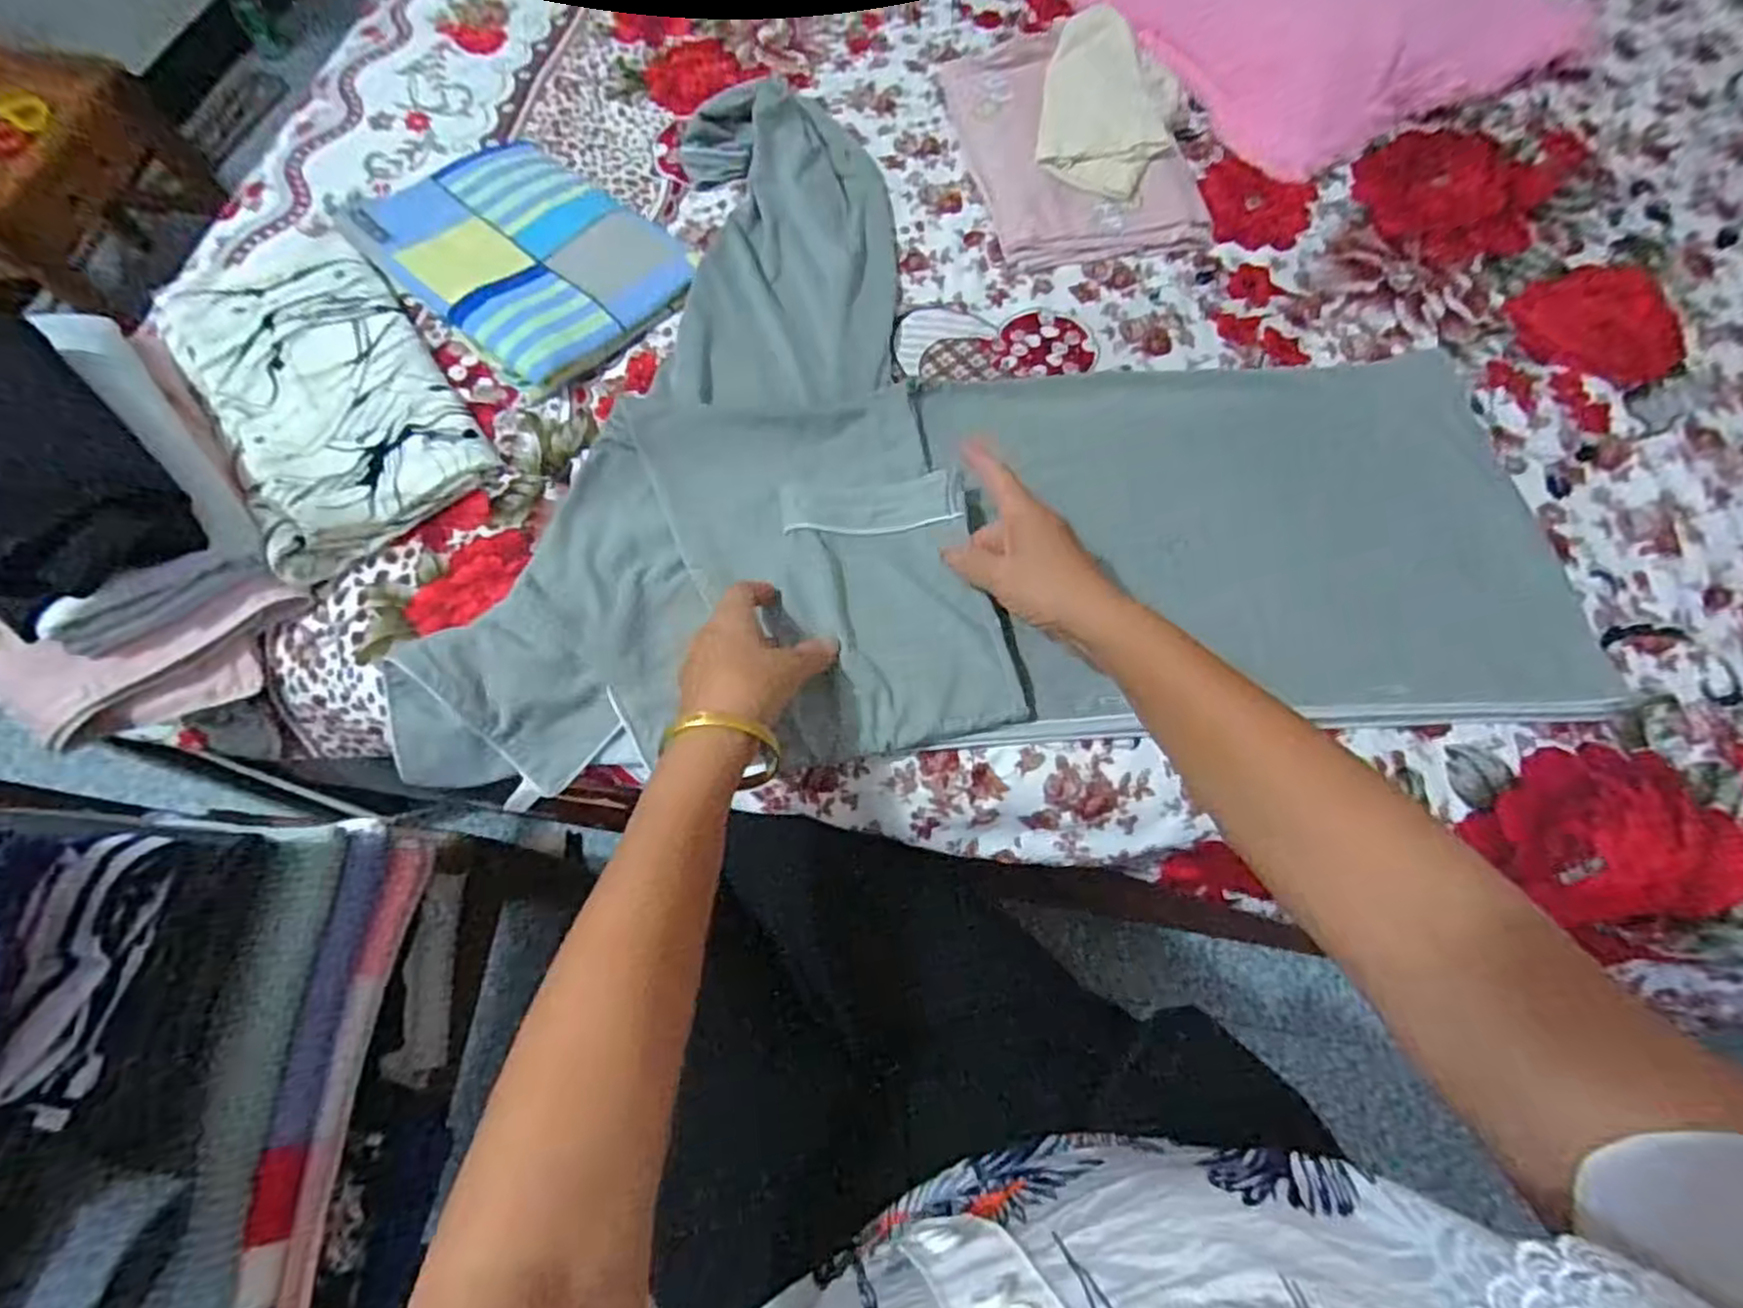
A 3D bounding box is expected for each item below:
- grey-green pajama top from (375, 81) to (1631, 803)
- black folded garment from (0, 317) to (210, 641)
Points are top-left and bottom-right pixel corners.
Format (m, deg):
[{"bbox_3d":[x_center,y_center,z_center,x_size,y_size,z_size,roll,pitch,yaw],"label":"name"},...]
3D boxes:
[{"bbox_3d":[0.075,-0.196,0.548,0.713,0.040,0.534,-4,68,-2],"label":"grey-green pajama top"},{"bbox_3d":[-0.489,-0.106,0.433,0.164,0.062,0.126,31,71,15],"label":"black folded garment"}]

